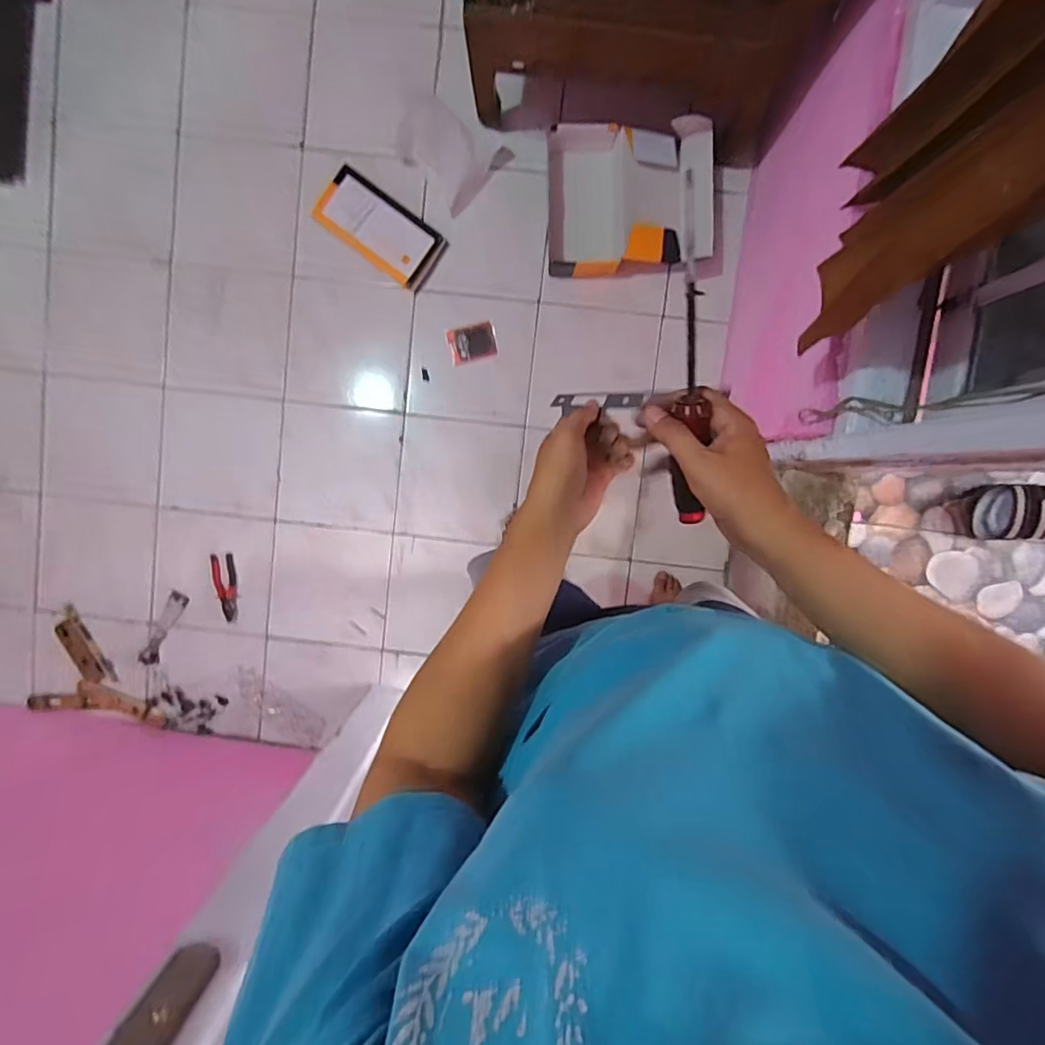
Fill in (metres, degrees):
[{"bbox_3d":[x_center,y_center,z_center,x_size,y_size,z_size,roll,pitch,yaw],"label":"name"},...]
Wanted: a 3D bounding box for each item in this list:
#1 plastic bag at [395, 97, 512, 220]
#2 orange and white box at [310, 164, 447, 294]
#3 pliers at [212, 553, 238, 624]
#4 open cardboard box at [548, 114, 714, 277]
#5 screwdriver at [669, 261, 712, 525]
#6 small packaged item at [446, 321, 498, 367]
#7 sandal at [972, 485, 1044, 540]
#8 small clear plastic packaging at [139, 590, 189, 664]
[{"bbox_3d":[-0.188,-0.915,1.295,0.262,0.039,0.187,45,94,-3],"label":"plastic bag"},{"bbox_3d":[-0.347,-0.715,1.299,0.320,0.033,0.156,38,94,-2],"label":"orange and white box"},{"bbox_3d":[-0.765,0.166,1.386,0.054,0.018,0.170,-6,95,1],"label":"pliers"},{"bbox_3d":[0.250,-0.763,1.277,0.376,0.084,0.323,-2,95,1],"label":"open cardboard box"},{"bbox_3d":[0.129,-0.091,0.405,0.034,0.025,0.184,-1,99,0],"label":"screwdriver"},{"bbox_3d":[-0.121,-0.443,1.328,0.118,0.009,0.086,-16,94,2],"label":"small packaged item"},{"bbox_3d":[0.965,-0.018,0.982,0.271,0.054,0.098,0,93,0],"label":"sandal"},{"bbox_3d":[-0.931,0.275,1.395,0.047,0.024,0.198,26,94,-2],"label":"small clear plastic packaging"}]

